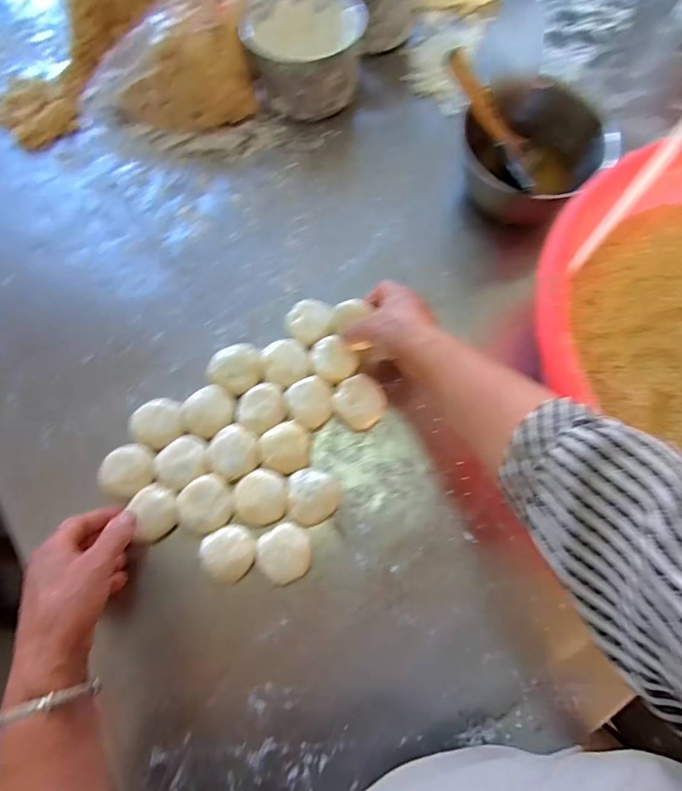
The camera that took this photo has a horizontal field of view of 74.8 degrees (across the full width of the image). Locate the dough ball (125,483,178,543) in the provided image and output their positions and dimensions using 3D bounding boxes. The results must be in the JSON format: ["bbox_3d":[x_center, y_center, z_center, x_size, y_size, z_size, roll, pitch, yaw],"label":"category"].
[{"bbox_3d":[-0.188,0.115,0.449,0.041,0.026,0.055,-20,74,-7],"label":"dough ball"}]

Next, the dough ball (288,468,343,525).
[{"bbox_3d":[-0.027,0.106,0.468,0.054,0.022,0.056,-2,72,-1],"label":"dough ball"}]

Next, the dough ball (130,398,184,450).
[{"bbox_3d":[-0.201,0.031,0.494,0.054,0.019,0.054,0,72,-1],"label":"dough ball"}]

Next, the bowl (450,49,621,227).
[{"bbox_3d":[0.230,-0.310,0.552,0.164,0.107,0.176,0,72,-1],"label":"bowl"}]

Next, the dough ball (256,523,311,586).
[{"bbox_3d":[-0.057,0.159,0.449,0.051,0.019,0.054,0,72,-1],"label":"dough ball"}]

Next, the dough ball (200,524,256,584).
[{"bbox_3d":[-0.112,0.158,0.451,0.050,0.036,0.051,0,72,-1],"label":"dough ball"}]

